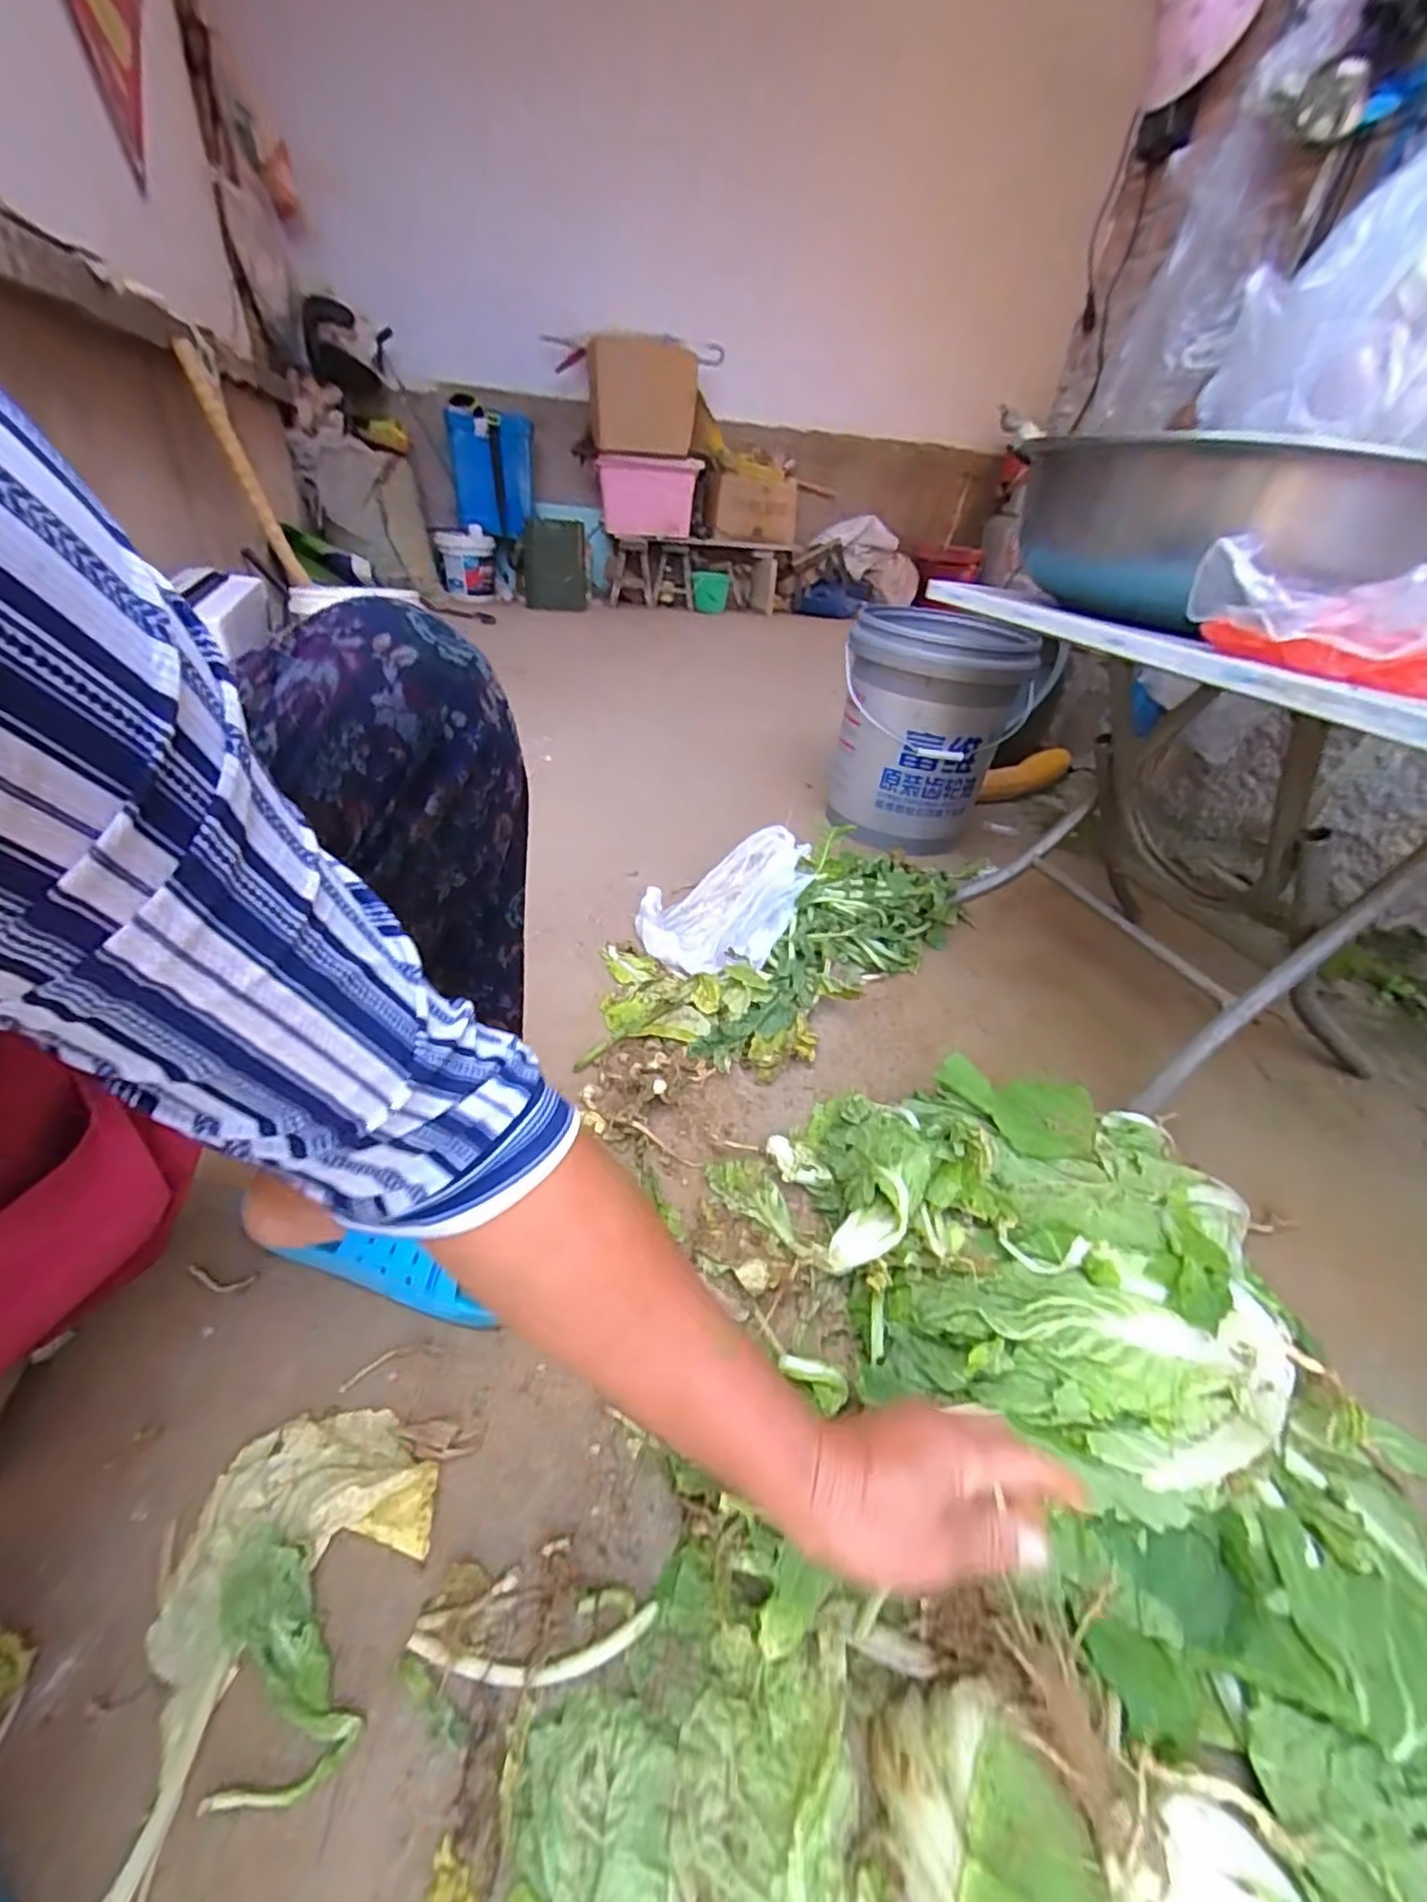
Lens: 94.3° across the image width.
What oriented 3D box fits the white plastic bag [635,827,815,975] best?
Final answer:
[{"bbox_3d":[0.021,-0.062,0.892,0.227,0.127,0.158,-13,39,-25],"label":"white plastic bag"}]

